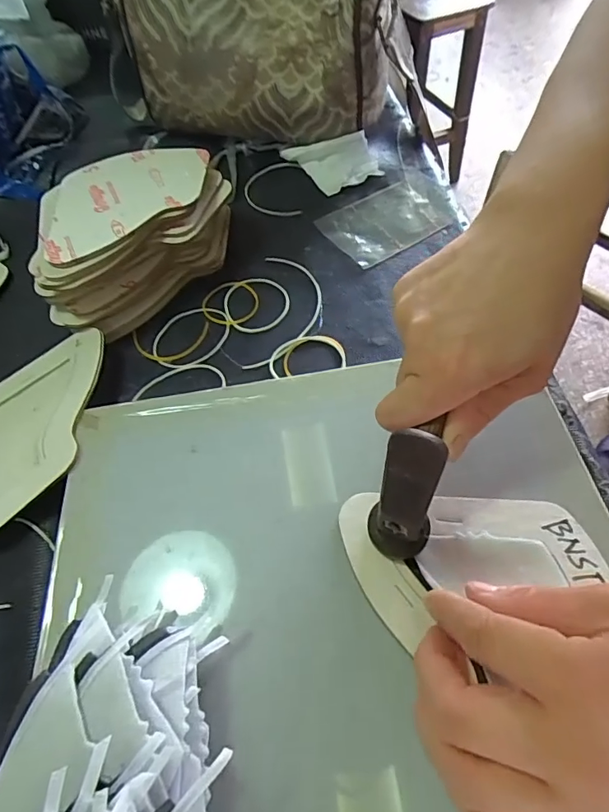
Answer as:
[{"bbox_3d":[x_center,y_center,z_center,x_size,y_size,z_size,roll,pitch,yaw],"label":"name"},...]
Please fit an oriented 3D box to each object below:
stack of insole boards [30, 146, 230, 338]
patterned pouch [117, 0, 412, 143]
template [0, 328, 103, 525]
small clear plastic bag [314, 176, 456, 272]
[{"bbox_3d":[-0.142,-0.137,0.387,0.159,0.068,0.109,-40,61,-19],"label":"stack of insole boards"},{"bbox_3d":[-0.040,-0.311,0.443,0.247,0.147,0.080,9,57,12],"label":"patterned pouch"},{"bbox_3d":[-0.179,0.011,0.318,0.121,0.004,0.117,-35,53,-7],"label":"template"},{"bbox_3d":[0.074,-0.163,0.417,0.109,0.009,0.074,-30,58,-14],"label":"small clear plastic bag"}]

